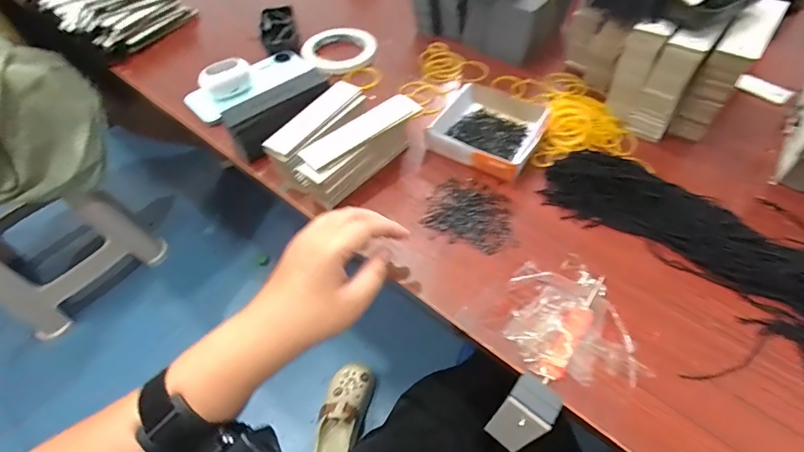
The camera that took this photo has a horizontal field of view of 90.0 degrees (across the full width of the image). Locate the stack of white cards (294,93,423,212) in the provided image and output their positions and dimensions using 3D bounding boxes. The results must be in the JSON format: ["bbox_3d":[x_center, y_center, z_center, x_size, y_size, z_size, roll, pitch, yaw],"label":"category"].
[{"bbox_3d":[-0.046,-0.083,0.421,0.050,0.052,0.139,34,62,25],"label":"stack of white cards"}]

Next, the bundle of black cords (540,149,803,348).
[{"bbox_3d":[0.264,0.017,0.347,0.100,0.040,0.301,-32,58,-19],"label":"bundle of black cords"}]

